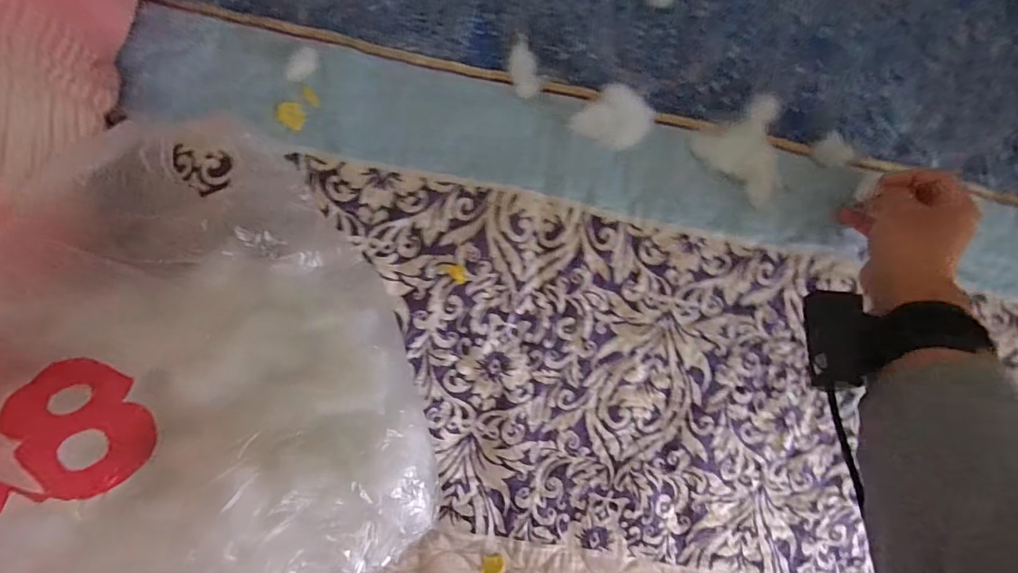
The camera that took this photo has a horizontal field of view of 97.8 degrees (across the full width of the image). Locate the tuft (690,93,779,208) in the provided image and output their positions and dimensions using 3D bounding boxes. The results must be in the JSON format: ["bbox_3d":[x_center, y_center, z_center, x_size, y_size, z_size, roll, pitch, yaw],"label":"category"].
[{"bbox_3d":[0.218,-0.129,0.393,0.088,0.016,0.080,38,91,-7],"label":"tuft"}]

